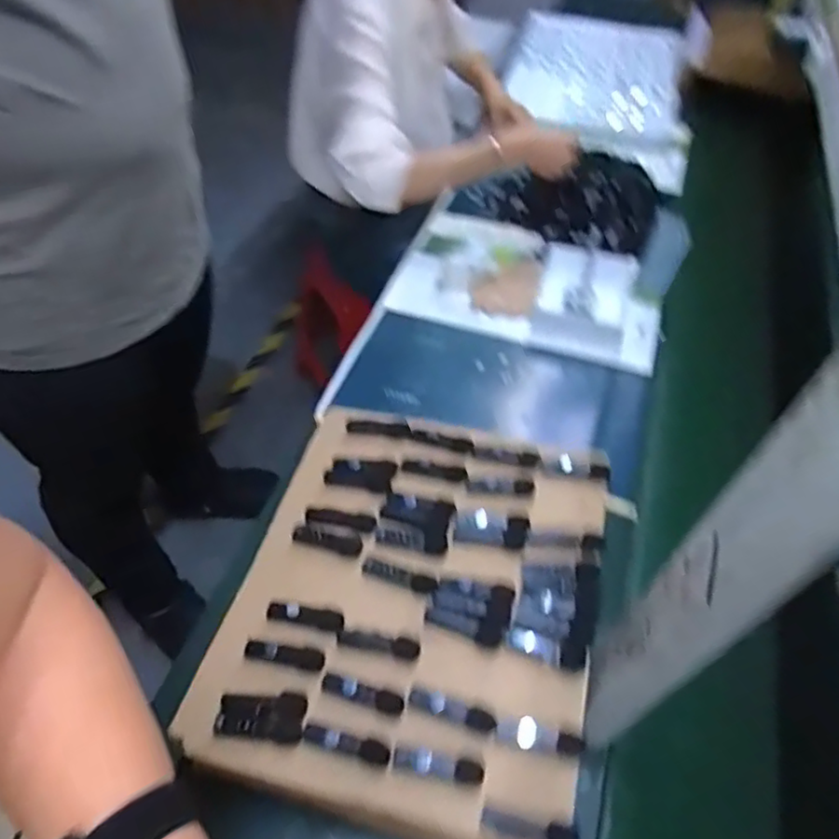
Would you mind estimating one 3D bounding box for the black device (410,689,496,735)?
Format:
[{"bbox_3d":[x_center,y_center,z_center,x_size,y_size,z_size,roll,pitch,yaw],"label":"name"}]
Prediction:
[{"bbox_3d":[0.025,0.216,0.481,0.064,0.009,0.018,18,52,9],"label":"black device"}]

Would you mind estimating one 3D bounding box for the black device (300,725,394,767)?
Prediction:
[{"bbox_3d":[-0.053,0.236,0.471,0.066,0.011,0.016,15,52,6],"label":"black device"}]

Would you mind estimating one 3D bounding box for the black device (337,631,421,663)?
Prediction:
[{"bbox_3d":[-0.032,0.180,0.519,0.067,0.010,0.017,14,52,6],"label":"black device"}]

